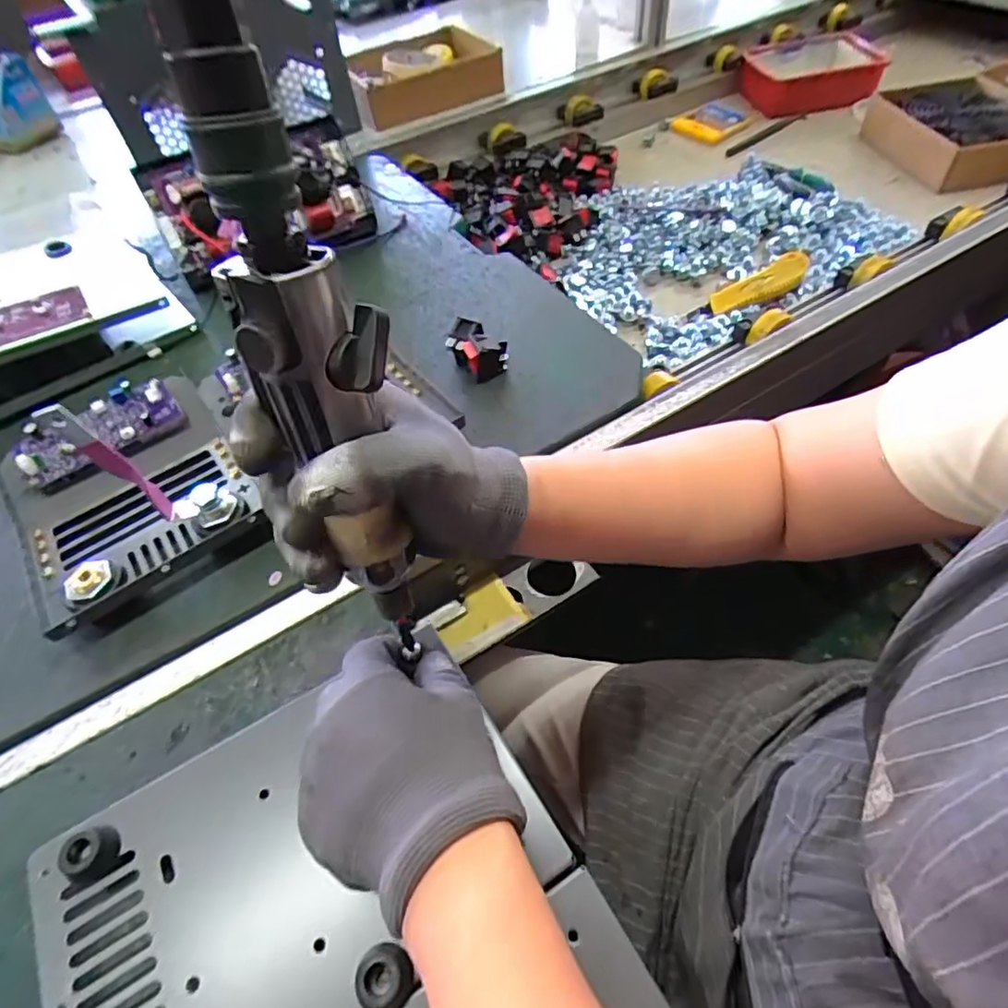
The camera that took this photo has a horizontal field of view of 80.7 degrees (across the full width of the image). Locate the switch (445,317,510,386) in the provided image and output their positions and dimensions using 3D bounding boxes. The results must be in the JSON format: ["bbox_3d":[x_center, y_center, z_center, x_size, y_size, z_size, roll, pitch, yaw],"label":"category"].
[{"bbox_3d":[-0.025,-0.132,0.507,0.050,0.033,0.032,33,63,25],"label":"switch"}]

